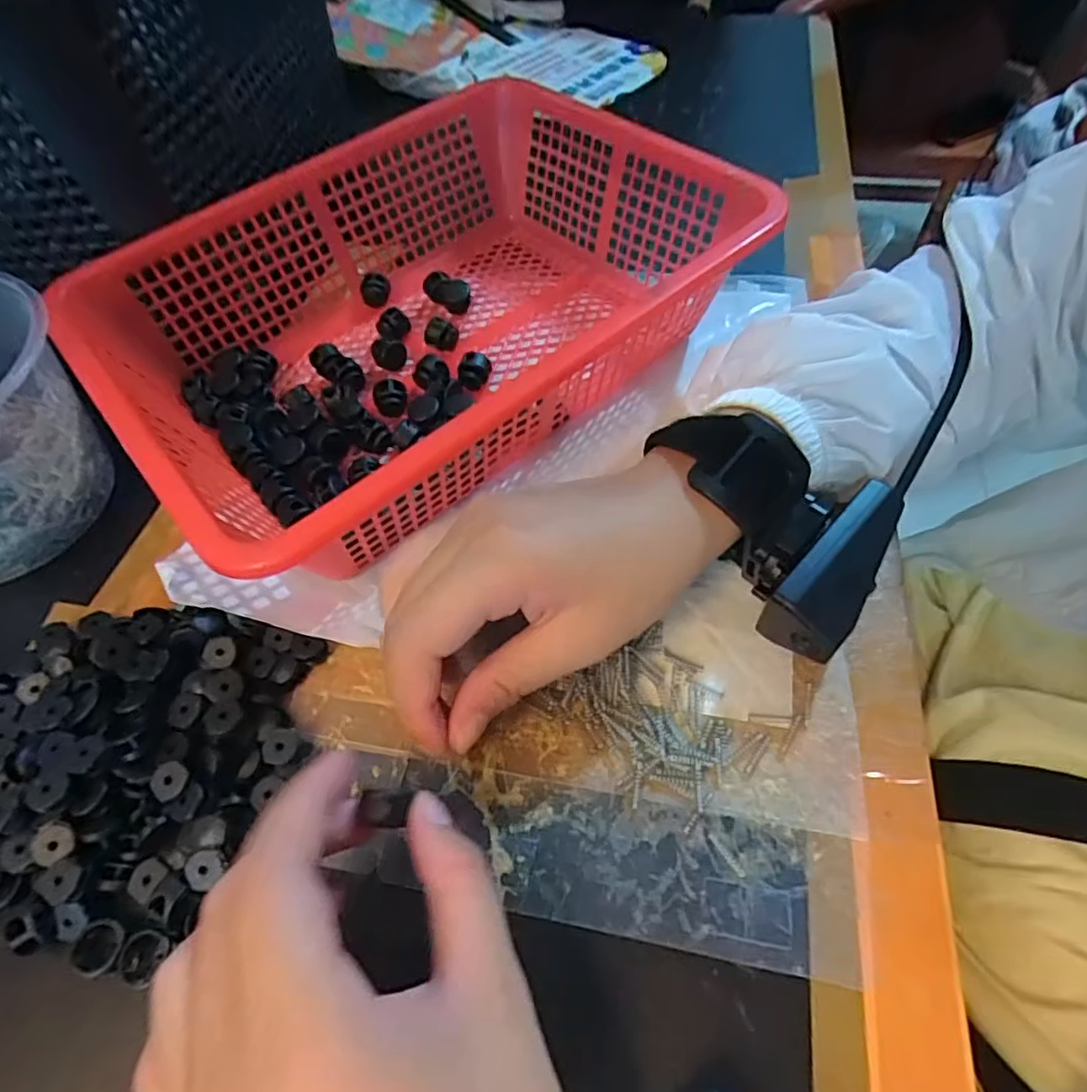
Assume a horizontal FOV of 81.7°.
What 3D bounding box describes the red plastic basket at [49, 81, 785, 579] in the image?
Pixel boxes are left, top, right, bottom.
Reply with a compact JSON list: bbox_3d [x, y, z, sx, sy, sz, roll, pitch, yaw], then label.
[{"bbox_3d":[-0.059,-0.118,0.322,0.290,0.076,0.215,-37,62,-18],"label":"red plastic basket"}]

